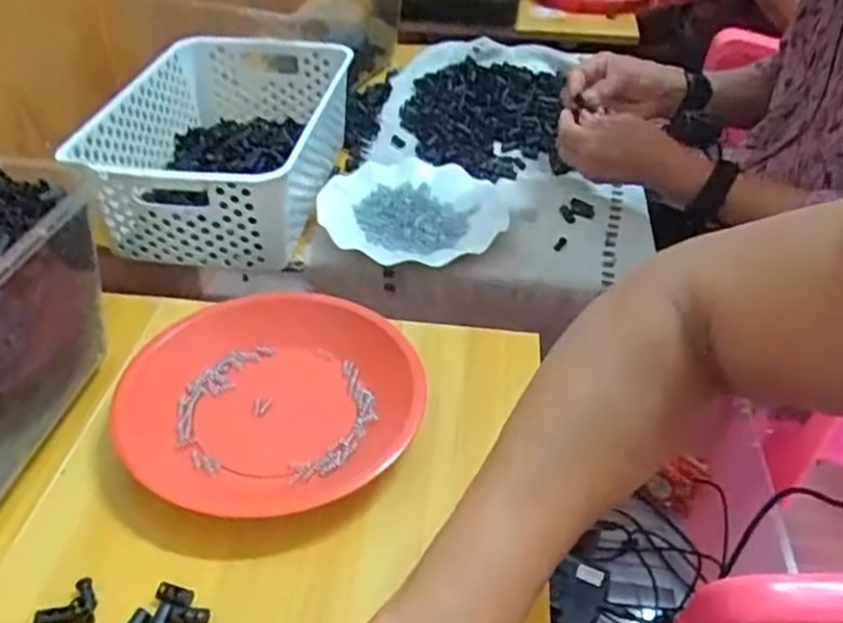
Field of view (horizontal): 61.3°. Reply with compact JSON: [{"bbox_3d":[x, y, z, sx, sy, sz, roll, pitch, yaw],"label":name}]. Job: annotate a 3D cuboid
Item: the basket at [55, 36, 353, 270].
[{"bbox_3d":[-0.202,-0.178,0.746,0.205,0.105,0.313,5,40,4],"label":"basket"}]

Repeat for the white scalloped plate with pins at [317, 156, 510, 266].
[{"bbox_3d":[-0.007,-0.106,0.723,0.184,0.014,0.184,1,39,-1],"label":"white scalloped plate with pins"}]

